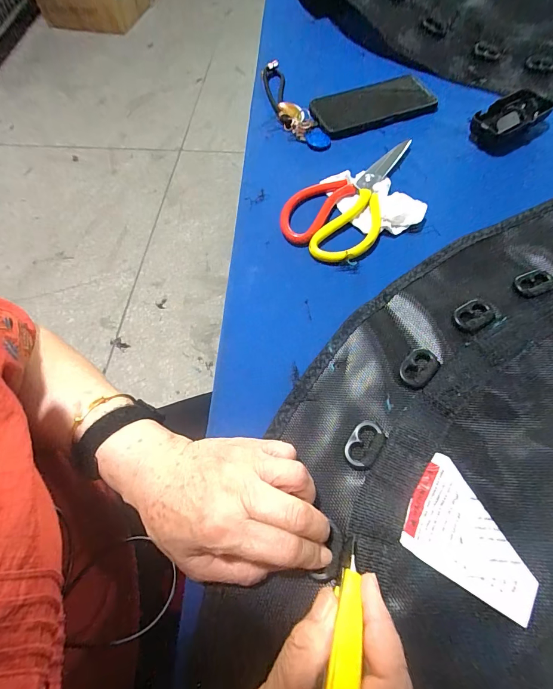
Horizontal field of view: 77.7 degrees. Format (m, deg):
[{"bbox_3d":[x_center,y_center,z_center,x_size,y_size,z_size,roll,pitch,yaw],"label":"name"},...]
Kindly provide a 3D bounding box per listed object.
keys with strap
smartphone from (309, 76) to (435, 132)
[{"bbox_3d":[0.016,-0.343,0.487,0.047,0.018,0.197,-21,66,-6],"label":"keys with strap"},{"bbox_3d":[0.135,-0.338,0.481,0.167,0.013,0.075,-18,65,-5],"label":"smartphone"}]

